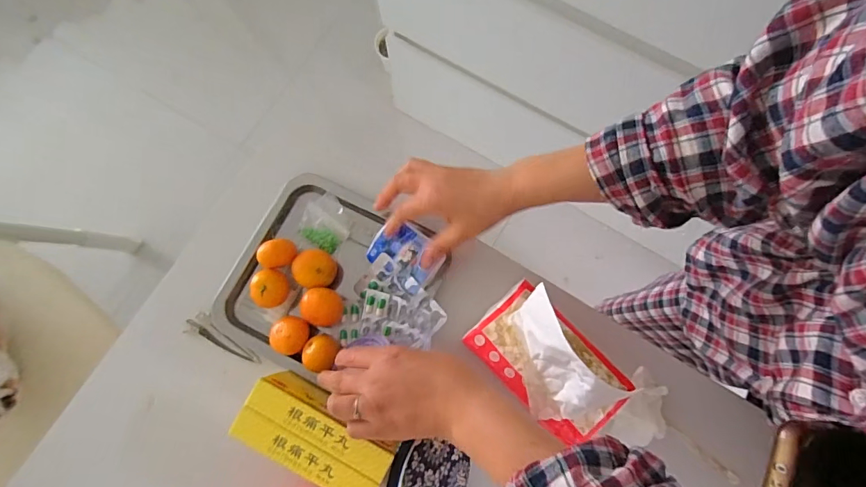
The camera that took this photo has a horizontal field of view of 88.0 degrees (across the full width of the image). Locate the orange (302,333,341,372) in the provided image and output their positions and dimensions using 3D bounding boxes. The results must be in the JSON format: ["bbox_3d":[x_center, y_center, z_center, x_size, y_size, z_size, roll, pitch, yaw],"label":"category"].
[{"bbox_3d":[-0.115,0.112,0.463,0.032,0.033,0.039,2,74,7],"label":"orange"}]

